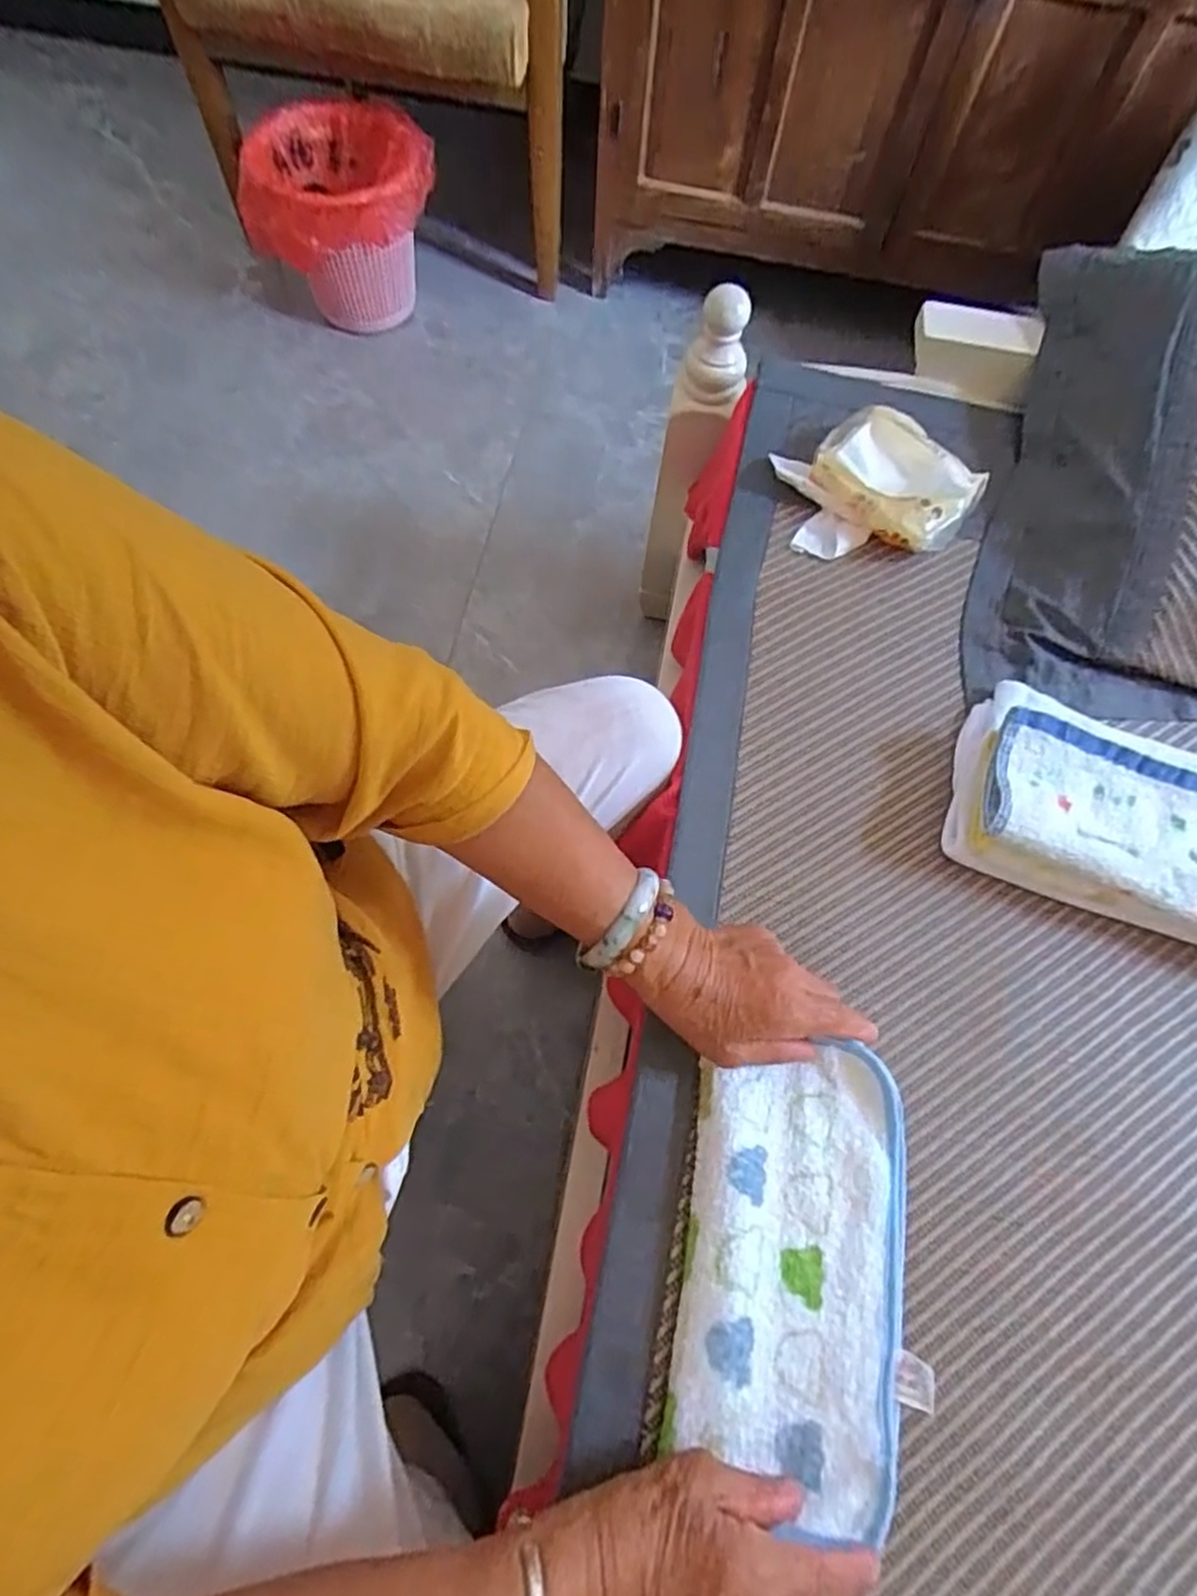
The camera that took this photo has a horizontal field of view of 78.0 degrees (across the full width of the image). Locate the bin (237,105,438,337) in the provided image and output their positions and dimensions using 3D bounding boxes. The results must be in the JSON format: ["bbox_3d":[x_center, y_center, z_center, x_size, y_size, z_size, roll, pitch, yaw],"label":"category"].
[{"bbox_3d":[-0.429,-0.974,1.229,0.265,0.250,0.254,1,68,-3],"label":"bin"}]

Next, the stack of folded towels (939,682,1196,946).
[{"bbox_3d":[0.392,0.009,0.526,0.256,0.058,0.154,20,68,5],"label":"stack of folded towels"}]

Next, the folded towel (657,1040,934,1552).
[{"bbox_3d":[0.113,0.262,0.420,0.126,0.017,0.225,10,68,1],"label":"folded towel"}]

